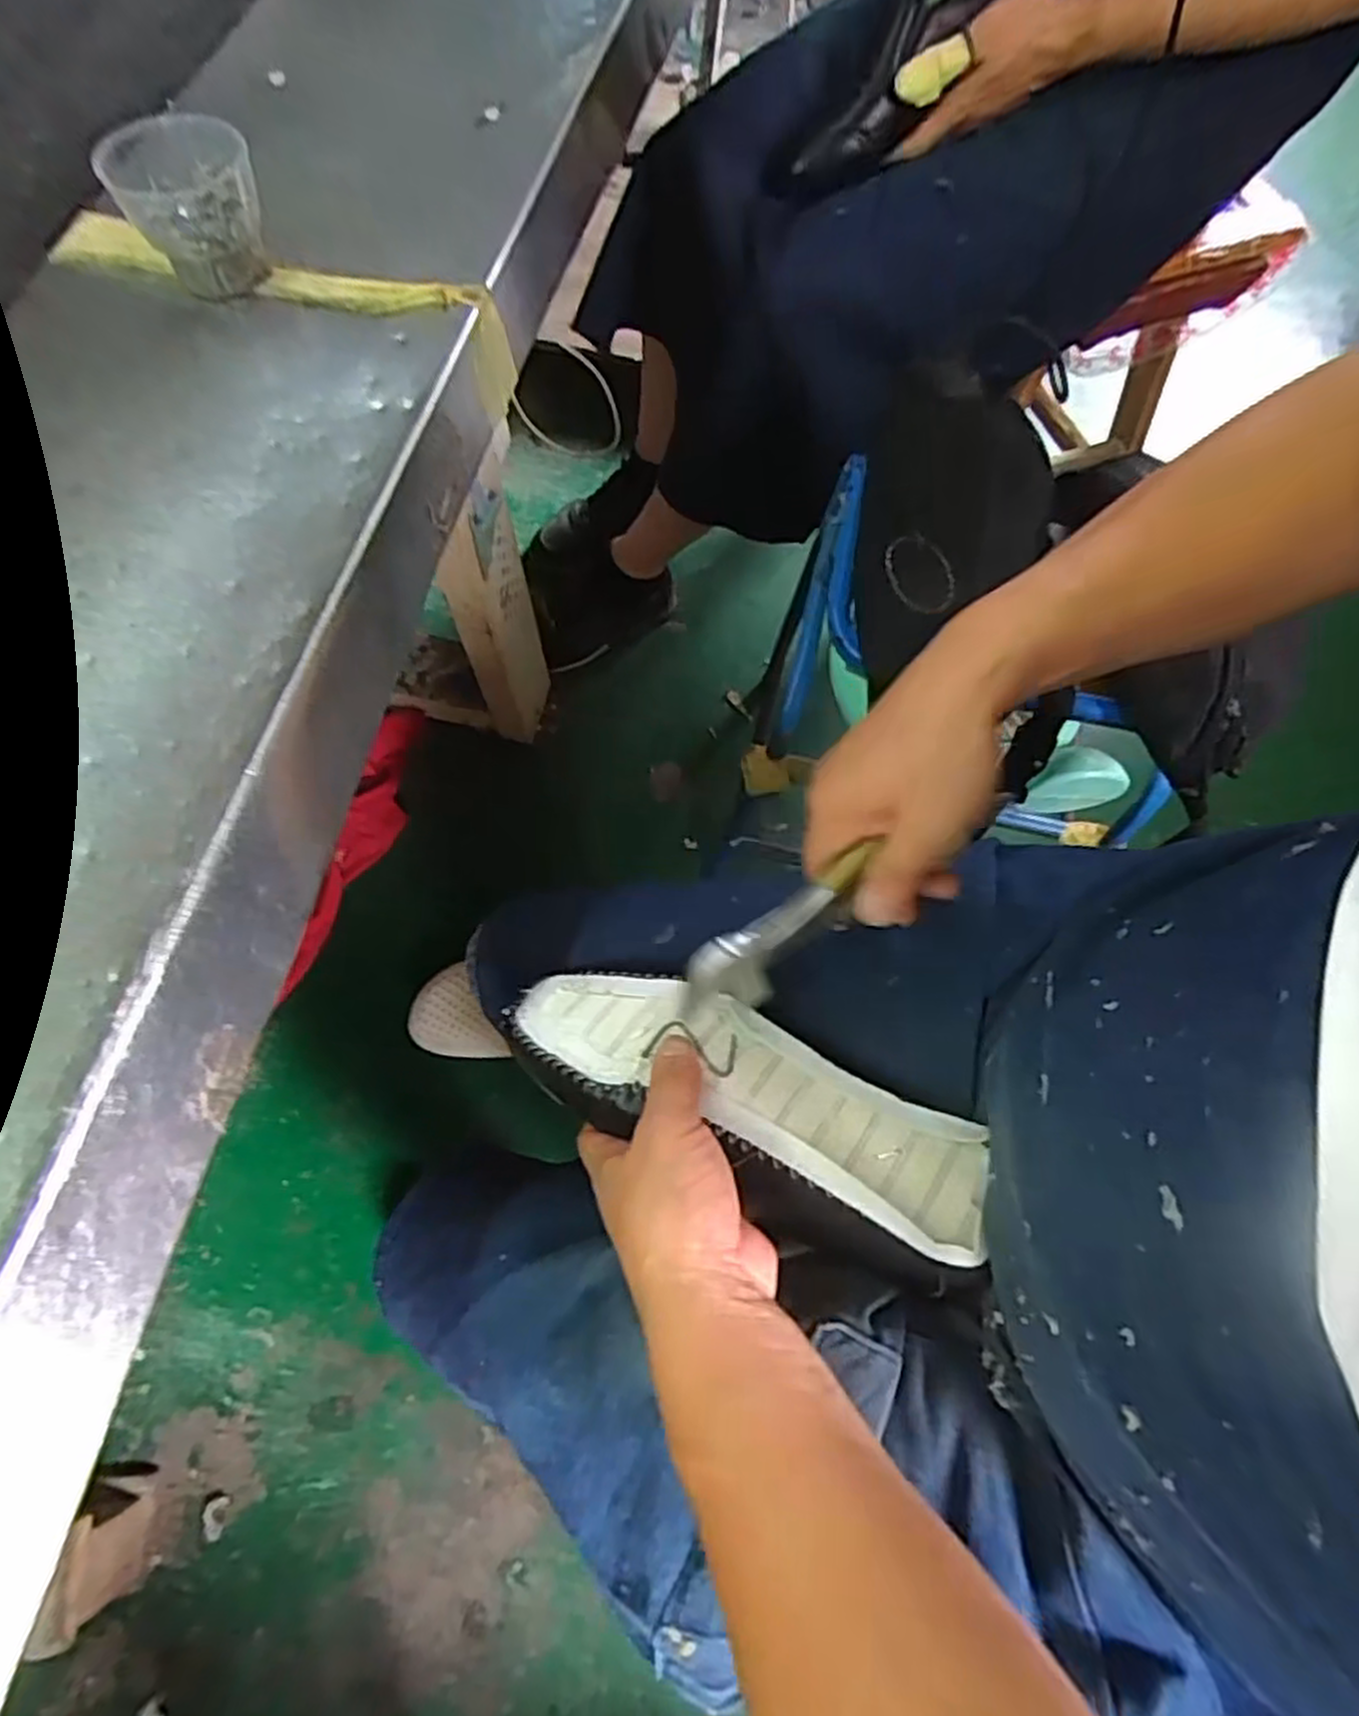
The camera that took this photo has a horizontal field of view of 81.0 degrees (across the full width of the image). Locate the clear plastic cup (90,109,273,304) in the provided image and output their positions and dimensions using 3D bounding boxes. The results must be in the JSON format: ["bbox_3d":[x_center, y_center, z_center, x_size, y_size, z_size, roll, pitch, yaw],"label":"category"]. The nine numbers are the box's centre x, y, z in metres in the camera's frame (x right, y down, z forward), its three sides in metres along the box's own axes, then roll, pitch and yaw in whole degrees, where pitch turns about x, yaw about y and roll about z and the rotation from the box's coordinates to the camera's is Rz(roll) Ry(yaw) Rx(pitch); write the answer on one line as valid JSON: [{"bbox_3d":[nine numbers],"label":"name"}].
[{"bbox_3d":[-0.227,-0.306,0.376,0.063,0.053,0.054,-29,73,-11],"label":"clear plastic cup"}]

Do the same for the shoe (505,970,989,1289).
[{"bbox_3d":[0.026,0.119,0.397,0.243,0.064,0.082,23,71,19],"label":"shoe"}]

